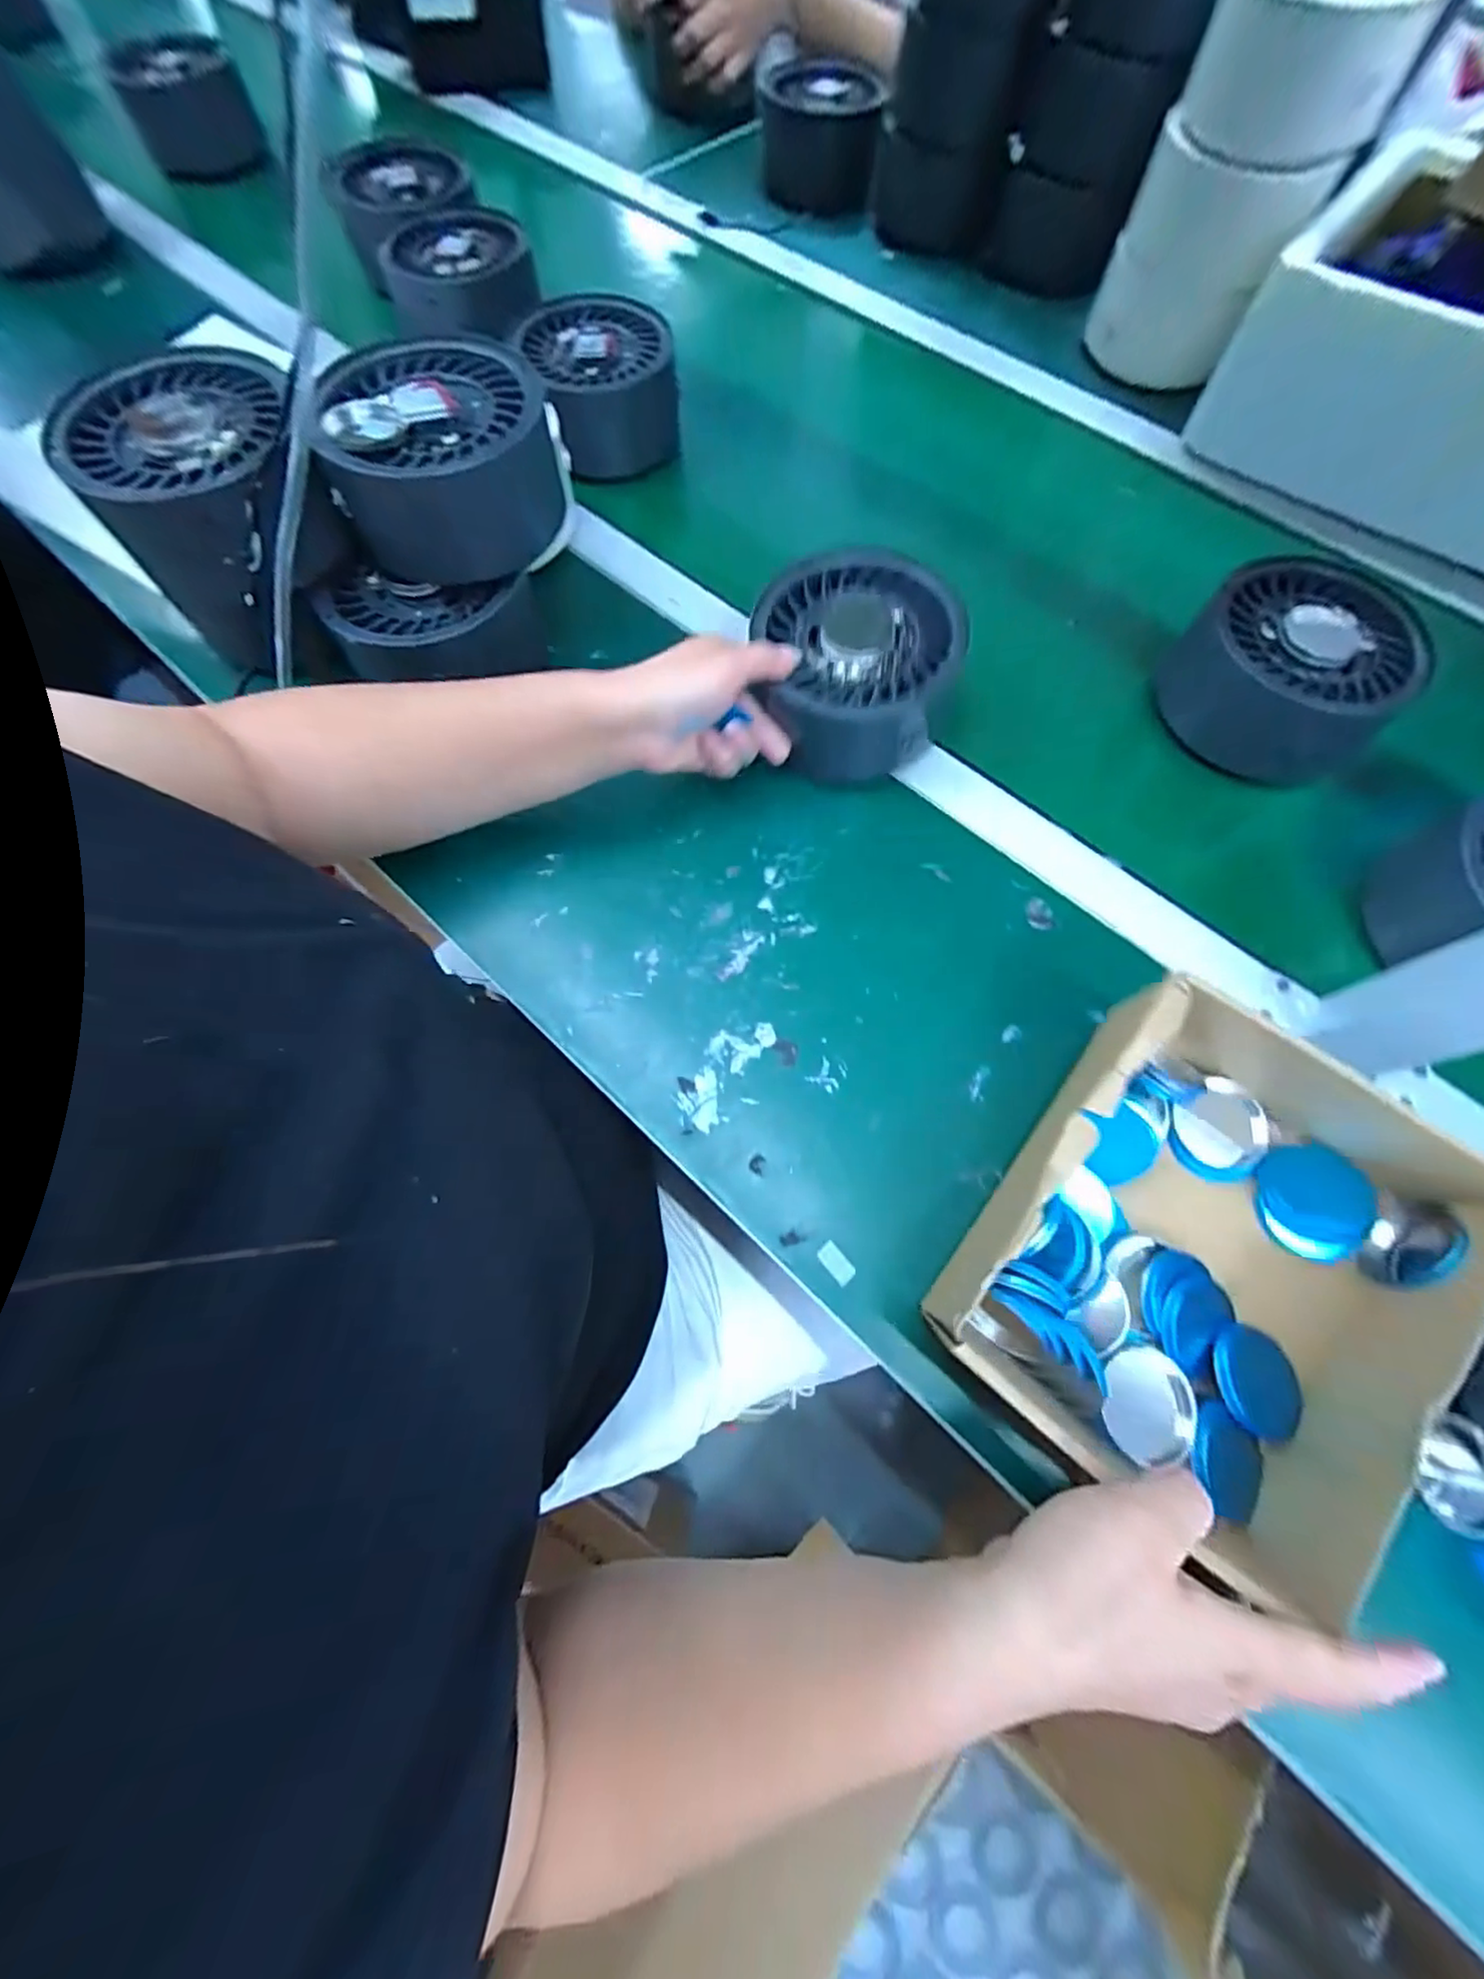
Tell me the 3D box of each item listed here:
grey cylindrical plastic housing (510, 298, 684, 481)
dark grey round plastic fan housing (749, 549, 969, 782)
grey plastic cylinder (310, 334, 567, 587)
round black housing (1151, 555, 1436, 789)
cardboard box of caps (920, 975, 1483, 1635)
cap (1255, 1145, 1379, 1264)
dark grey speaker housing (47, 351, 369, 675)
[{"bbox_3d":[-0.119,-0.520,0.551,0.114,0.072,0.124,-18,70,-7],"label":"grey cylindrical plastic housing"},{"bbox_3d":[0.076,-0.216,0.435,0.127,0.073,0.131,0,69,0],"label":"dark grey round plastic fan housing"},{"bbox_3d":[-0.184,-0.333,0.404,0.130,0.076,0.138,-11,69,-4],"label":"grey plastic cylinder"},{"bbox_3d":[0.382,-0.223,0.442,0.134,0.068,0.130,0,69,0],"label":"round black housing"},{"bbox_3d":[0.218,0.133,0.301,0.179,0.078,0.212,38,73,14],"label":"cardboard box of caps"},{"bbox_3d":[0.294,0.109,0.326,0.048,0.013,0.055,10,69,4],"label":"cap"},{"bbox_3d":[-0.321,-0.303,0.399,0.130,0.092,0.143,-25,71,-9],"label":"dark grey speaker housing"}]

